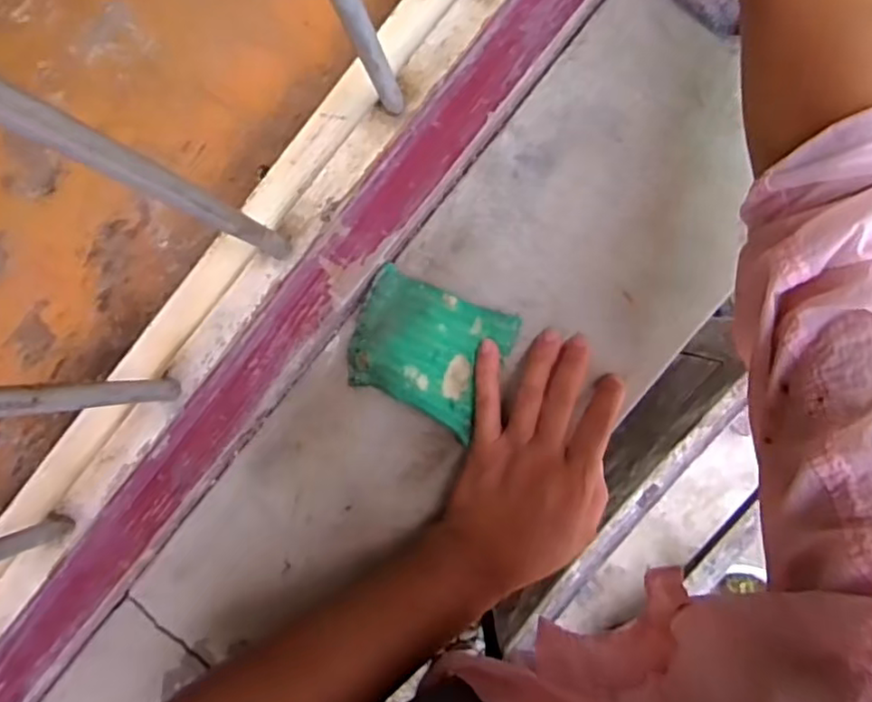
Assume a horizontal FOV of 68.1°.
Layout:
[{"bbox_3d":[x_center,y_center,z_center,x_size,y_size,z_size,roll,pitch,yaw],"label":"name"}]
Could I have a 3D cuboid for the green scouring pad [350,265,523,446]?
[{"bbox_3d":[-0.007,-0.001,0.416,0.097,0.027,0.080,23,93,5],"label":"green scouring pad"}]

